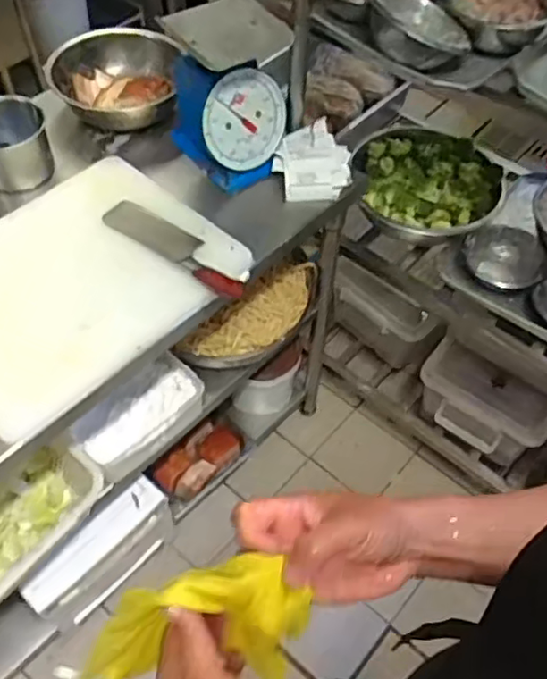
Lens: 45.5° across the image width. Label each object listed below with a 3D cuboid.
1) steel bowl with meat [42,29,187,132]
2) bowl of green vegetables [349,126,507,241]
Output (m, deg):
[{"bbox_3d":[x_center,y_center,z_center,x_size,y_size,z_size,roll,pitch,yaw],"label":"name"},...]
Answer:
[{"bbox_3d":[-0.282,-0.467,1.155,0.229,0.088,0.203,2,54,0],"label":"steel bowl with meat"},{"bbox_3d":[0.324,-0.325,1.335,0.312,0.090,0.272,0,54,-2],"label":"bowl of green vegetables"}]

